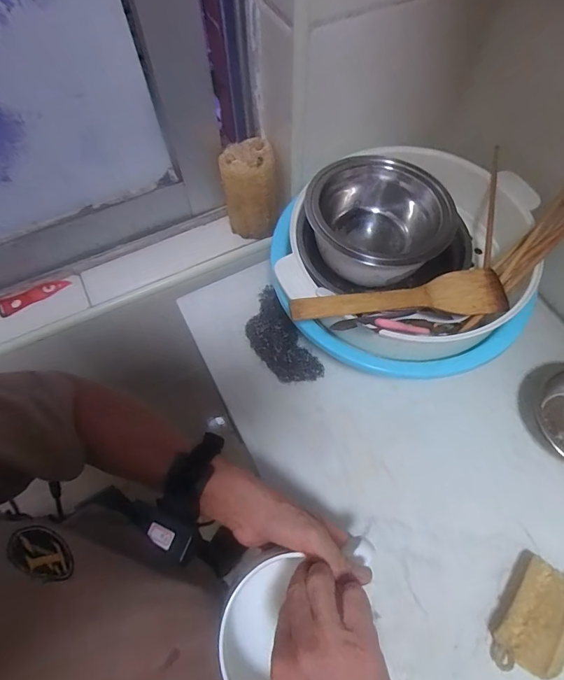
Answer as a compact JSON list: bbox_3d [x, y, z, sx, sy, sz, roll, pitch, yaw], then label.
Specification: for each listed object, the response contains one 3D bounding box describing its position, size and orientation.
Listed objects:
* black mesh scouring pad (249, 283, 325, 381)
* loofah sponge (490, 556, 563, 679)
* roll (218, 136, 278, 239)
[{"bbox_3d":[-0.007,-0.006,0.556,0.066,0.044,0.145,-29,67,-13],"label":"black mesh scouring pad"},{"bbox_3d":[0.260,0.287,0.422,0.056,0.031,0.110,36,70,16],"label":"loofah sponge"},{"bbox_3d":[-0.046,-0.211,0.603,0.074,0.134,0.067,-8,64,-3],"label":"roll"}]

